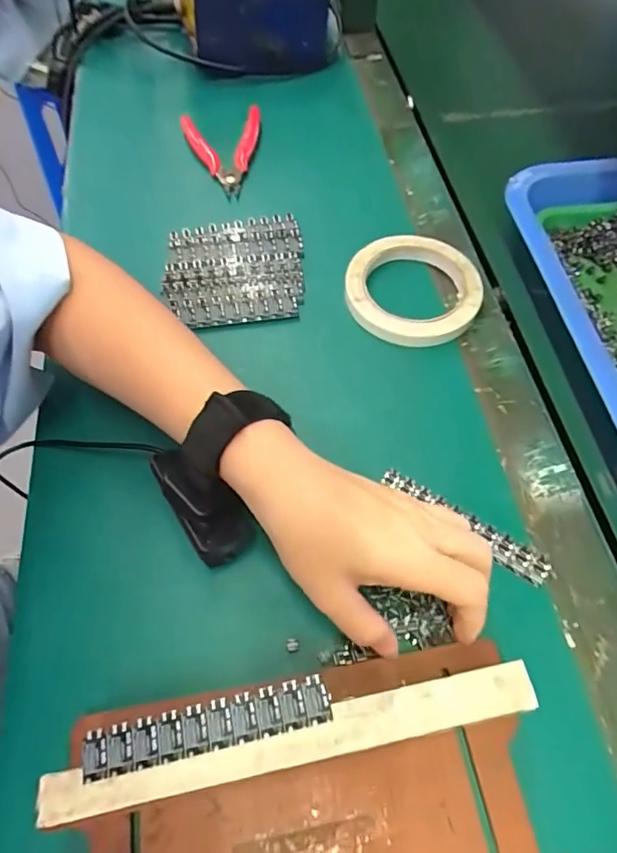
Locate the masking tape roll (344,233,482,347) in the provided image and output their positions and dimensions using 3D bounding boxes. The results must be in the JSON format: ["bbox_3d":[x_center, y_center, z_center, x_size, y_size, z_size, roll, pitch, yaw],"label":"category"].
[{"bbox_3d":[0.082,-0.106,0.402,0.099,0.020,0.100,0,60,0],"label":"masking tape roll"}]

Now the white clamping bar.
[{"bbox_3d":[-0.006,0.138,0.227,0.216,0.006,0.020,-10,61,-6],"label":"white clamping bar"}]

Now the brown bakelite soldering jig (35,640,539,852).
[{"bbox_3d":[-0.002,0.166,0.231,0.204,0.041,0.096,-9,60,-6],"label":"brown bakelite soldering jig"}]

